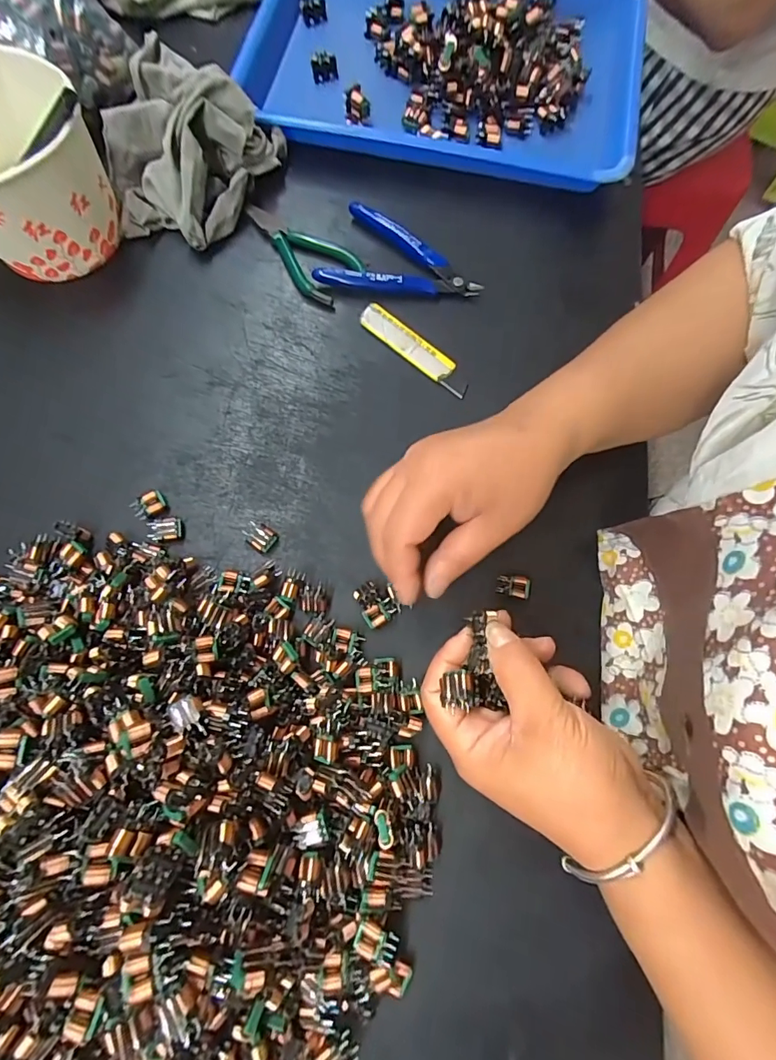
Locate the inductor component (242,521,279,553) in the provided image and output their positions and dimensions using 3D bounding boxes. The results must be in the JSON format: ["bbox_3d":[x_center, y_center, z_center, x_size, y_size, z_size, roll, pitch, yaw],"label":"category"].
[{"bbox_3d":[-0.082,0.004,0.298,0.018,0.010,0.016,34,75,8],"label":"inductor component"}]

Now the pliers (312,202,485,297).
[{"bbox_3d":[0.009,-0.217,0.360,0.121,0.015,0.074,3,73,-1],"label":"pliers"}]

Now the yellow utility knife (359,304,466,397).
[{"bbox_3d":[0.021,-0.133,0.339,0.096,0.007,0.020,40,76,9],"label":"yellow utility knife"}]

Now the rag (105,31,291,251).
[{"bbox_3d":[-0.162,-0.292,0.355,0.120,0.063,0.136,29,74,6],"label":"rag"}]

